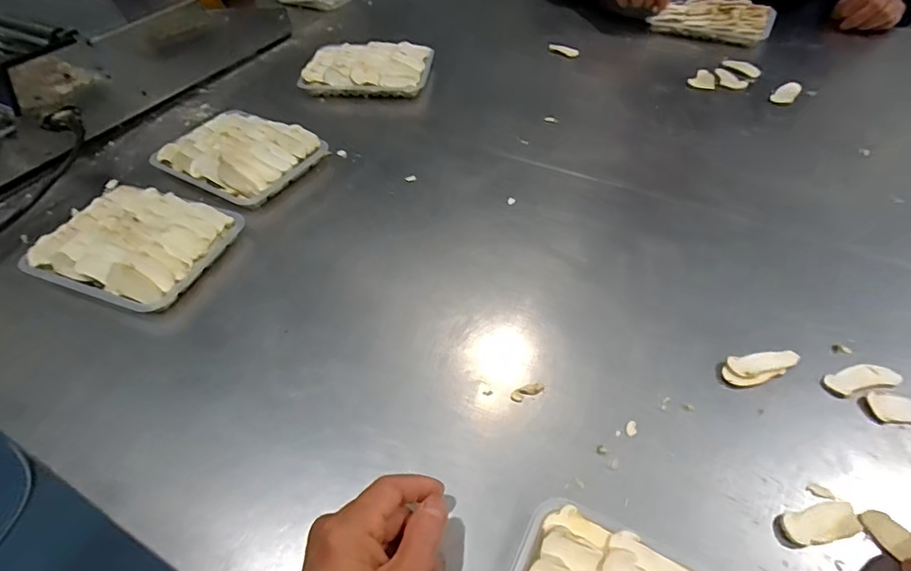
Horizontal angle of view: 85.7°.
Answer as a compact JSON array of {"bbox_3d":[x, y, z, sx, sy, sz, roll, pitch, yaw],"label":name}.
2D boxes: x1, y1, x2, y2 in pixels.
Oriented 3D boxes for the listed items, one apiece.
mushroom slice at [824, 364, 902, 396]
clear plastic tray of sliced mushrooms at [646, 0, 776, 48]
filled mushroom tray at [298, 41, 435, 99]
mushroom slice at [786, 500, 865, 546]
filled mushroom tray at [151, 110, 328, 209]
[{"bbox_3d":[0.315,0.072,0.382,0.053,0.007,0.021,-8,49,-3],"label":"mushroom slice"},{"bbox_3d":[0.417,-0.434,0.795,0.171,0.032,0.112,25,55,23],"label":"clear plastic tray of sliced mushrooms"},{"bbox_3d":[-0.130,-0.326,0.732,0.182,0.034,0.112,2,49,5],"label":"filled mushroom tray"},{"bbox_3d":[0.235,0.152,0.315,0.051,0.004,0.021,-11,49,-7],"label":"mushroom slice"},{"bbox_3d":[-0.265,-0.162,0.602,0.178,0.034,0.138,24,54,22],"label":"filled mushroom tray"}]

